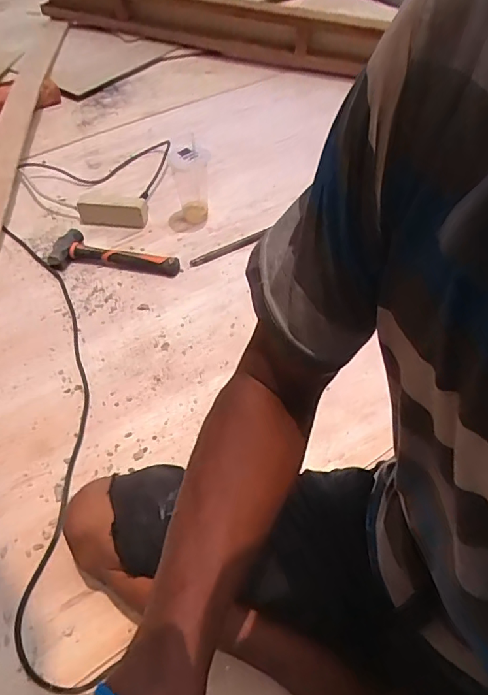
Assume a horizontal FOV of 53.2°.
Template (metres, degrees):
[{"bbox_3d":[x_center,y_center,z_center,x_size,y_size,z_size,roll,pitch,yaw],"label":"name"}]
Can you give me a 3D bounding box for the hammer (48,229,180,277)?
[{"bbox_3d":[-0.281,-0.207,1.071,0.279,0.045,0.086,3,52,0],"label":"hammer"}]

